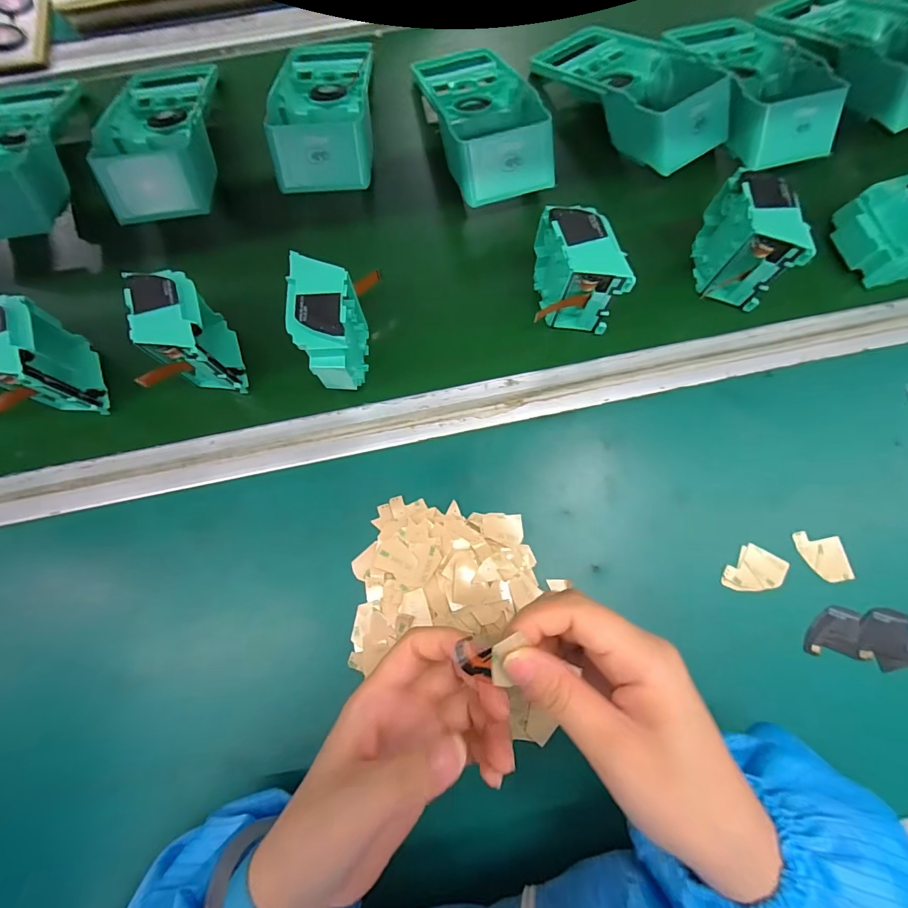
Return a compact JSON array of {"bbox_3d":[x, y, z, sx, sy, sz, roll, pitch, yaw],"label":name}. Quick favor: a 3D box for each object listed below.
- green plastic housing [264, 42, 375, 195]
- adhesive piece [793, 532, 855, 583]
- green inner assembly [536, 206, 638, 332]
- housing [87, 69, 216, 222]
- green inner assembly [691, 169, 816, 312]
[{"bbox_3d":[-0.117,-0.313,0.393,0.086,0.058,0.181,-3,74,-1],"label":"green plastic housing"},{"bbox_3d":[0.264,0.072,0.314,0.030,0.006,0.039,-15,75,-4],"label":"adhesive piece"},{"bbox_3d":[0.091,-0.137,0.337,0.052,0.083,0.073,-5,74,-2],"label":"green inner assembly"},{"bbox_3d":[-0.259,-0.291,0.394,0.093,0.053,0.189,-7,74,-2],"label":"housing"},{"bbox_3d":[0.221,-0.164,0.337,0.036,0.069,0.079,-5,74,-2],"label":"green inner assembly"}]

